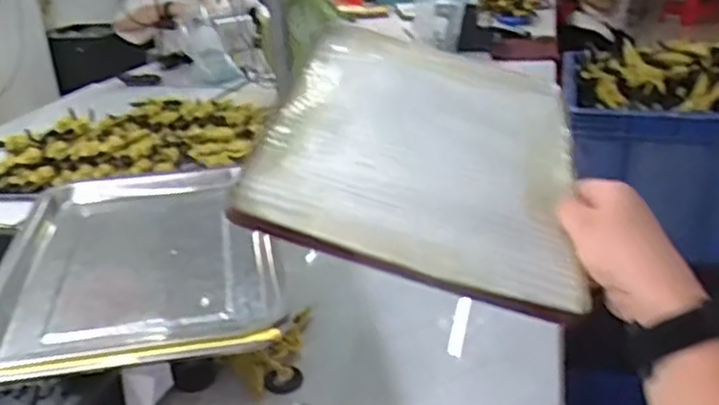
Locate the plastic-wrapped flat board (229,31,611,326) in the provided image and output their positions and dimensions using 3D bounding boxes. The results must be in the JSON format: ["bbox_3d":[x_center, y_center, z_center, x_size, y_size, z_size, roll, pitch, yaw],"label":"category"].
[{"bbox_3d":[0.051,-0.047,0.518,0.228,0.017,0.292,15,41,-1],"label":"plastic-wrapped flat board"}]

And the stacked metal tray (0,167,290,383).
[{"bbox_3d":[-0.220,0.050,0.688,0.254,0.028,0.369,-5,27,-11],"label":"stacked metal tray"}]

